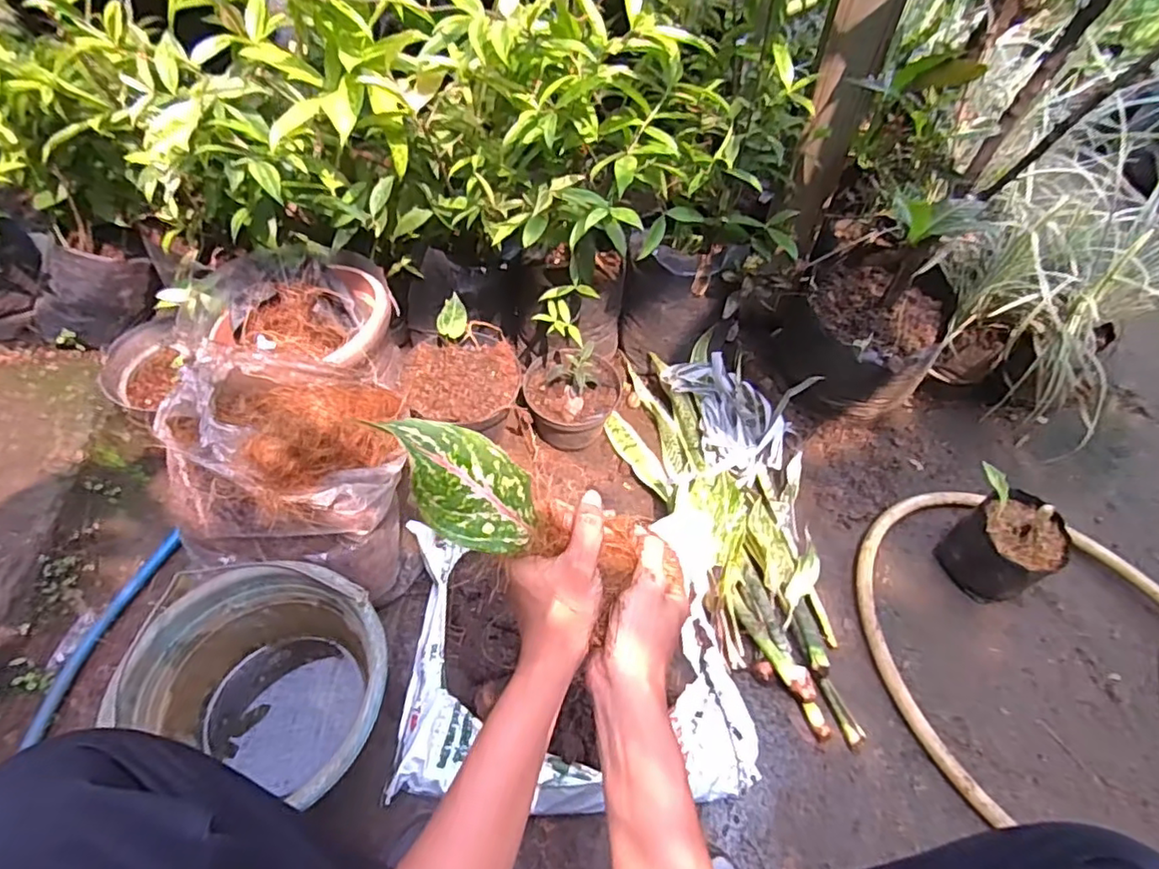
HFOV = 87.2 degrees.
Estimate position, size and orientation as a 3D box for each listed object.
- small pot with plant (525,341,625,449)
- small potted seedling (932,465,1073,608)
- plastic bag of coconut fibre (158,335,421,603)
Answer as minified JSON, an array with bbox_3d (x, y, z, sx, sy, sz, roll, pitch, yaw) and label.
[{"bbox_3d":[-0.014,-0.065,0.935,0.137,0.151,0.132,2,50,-2],"label":"small pot with plant"},{"bbox_3d":[0.580,0.139,0.837,0.104,0.136,0.138,-23,55,-21],"label":"small potted seedling"},{"bbox_3d":[-0.321,0.049,0.718,0.227,0.300,0.200,5,50,1],"label":"plastic bag of coconut fibre"}]

